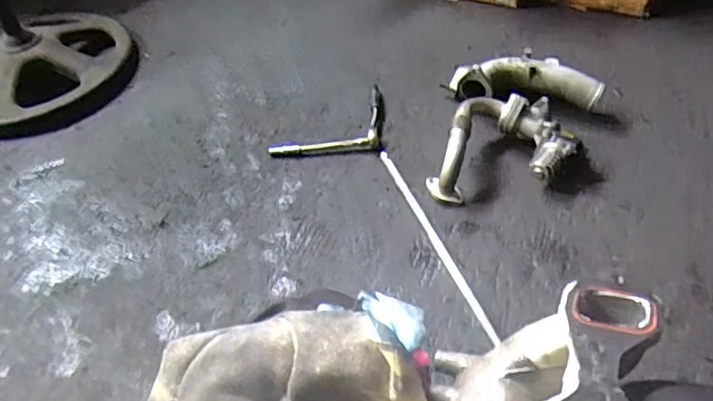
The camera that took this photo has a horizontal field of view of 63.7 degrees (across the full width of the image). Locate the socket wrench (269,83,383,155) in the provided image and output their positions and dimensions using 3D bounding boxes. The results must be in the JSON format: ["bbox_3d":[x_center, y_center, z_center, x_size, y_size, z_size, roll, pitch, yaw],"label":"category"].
[{"bbox_3d":[-0.057,-0.164,1.204,0.230,0.024,0.175,-4,48,3],"label":"socket wrench"}]

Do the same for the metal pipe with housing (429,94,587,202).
[{"bbox_3d":[0.264,-0.107,1.071,0.284,0.092,0.182,-9,48,-1],"label":"metal pipe with housing"}]

